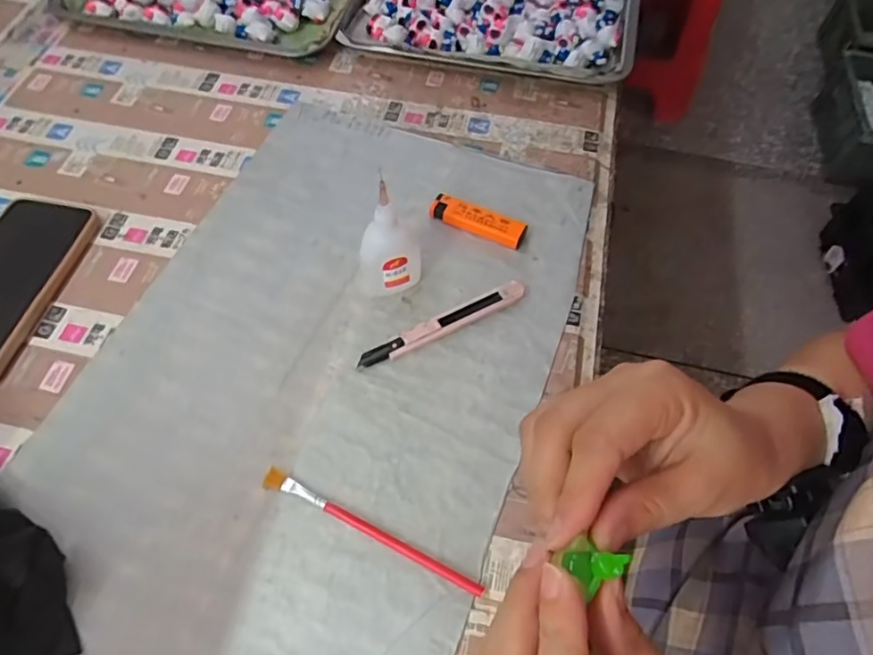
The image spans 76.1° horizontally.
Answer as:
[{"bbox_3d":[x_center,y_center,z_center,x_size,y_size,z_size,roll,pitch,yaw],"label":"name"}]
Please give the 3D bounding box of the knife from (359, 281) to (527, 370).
[{"bbox_3d":[0.006,-0.002,0.415,0.136,0.010,0.016,-25,63,-15],"label":"knife"}]

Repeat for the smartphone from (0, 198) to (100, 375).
[{"bbox_3d":[-0.339,-0.034,0.432,0.090,0.008,0.162,12,60,6],"label":"smartphone"}]

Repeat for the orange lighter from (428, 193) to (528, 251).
[{"bbox_3d":[0.035,-0.091,0.464,0.081,0.015,0.024,23,61,12],"label":"orange lighter"}]

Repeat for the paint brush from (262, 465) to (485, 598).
[{"bbox_3d":[-0.040,0.124,0.340,0.149,0.004,0.011,24,61,12],"label":"paint brush"}]

